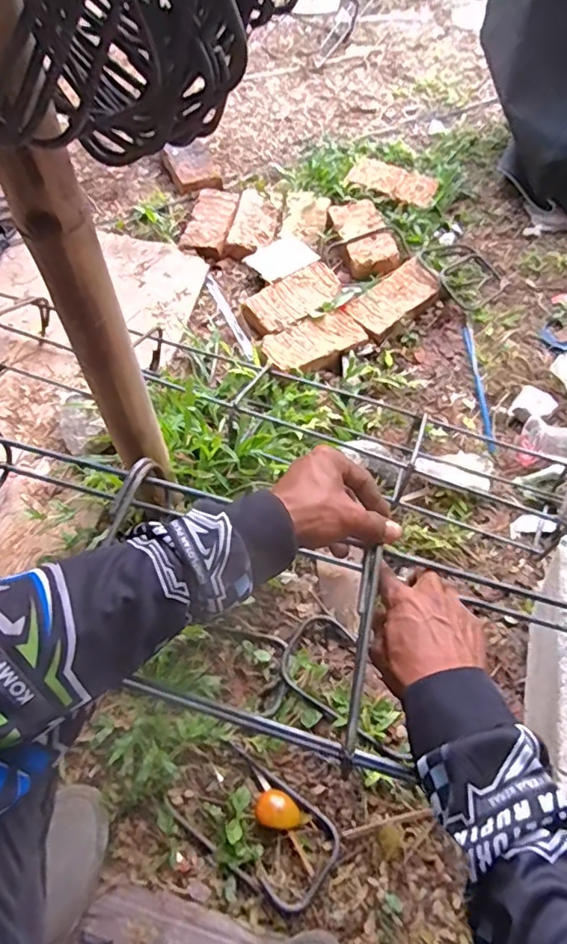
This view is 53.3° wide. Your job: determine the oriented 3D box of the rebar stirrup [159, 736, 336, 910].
[{"bbox_3d":[-0.032,0.380,0.614,0.180,0.013,0.099,31,68,19],"label":"rebar stirrup"}]

